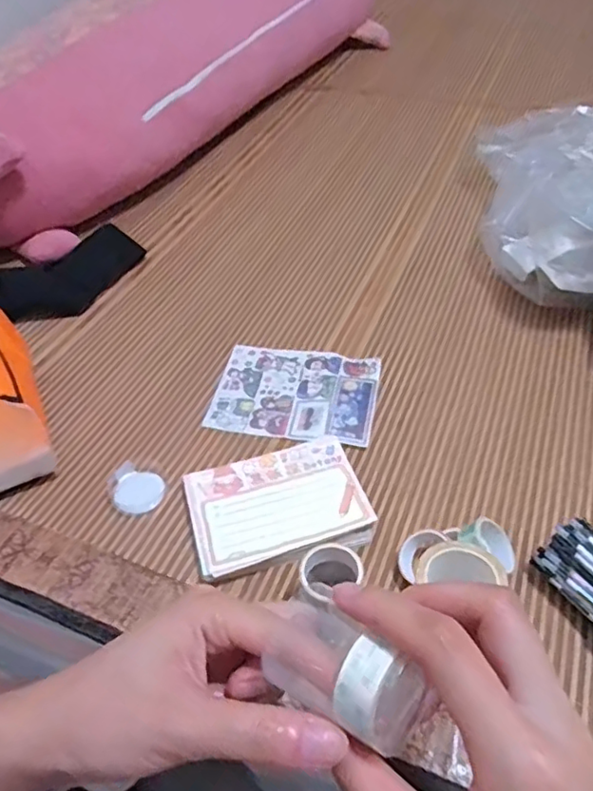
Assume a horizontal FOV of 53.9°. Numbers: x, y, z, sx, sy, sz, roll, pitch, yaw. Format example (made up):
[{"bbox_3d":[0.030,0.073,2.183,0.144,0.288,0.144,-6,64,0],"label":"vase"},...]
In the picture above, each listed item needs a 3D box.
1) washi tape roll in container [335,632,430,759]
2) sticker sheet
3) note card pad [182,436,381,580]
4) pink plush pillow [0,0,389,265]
[{"bbox_3d":[0.029,0.106,0.204,0.028,0.026,0.026,23,52,22],"label":"washi tape roll in container"},{"bbox_3d":[-0.001,-0.003,0.497,0.134,0.009,0.103,5,48,12],"label":"sticker sheet"},{"bbox_3d":[-0.014,0.077,0.408,0.118,0.016,0.087,-14,47,-8],"label":"note card pad"},{"bbox_3d":[-0.144,-0.461,0.806,0.161,0.171,0.828,19,51,22],"label":"pink plush pillow"}]

